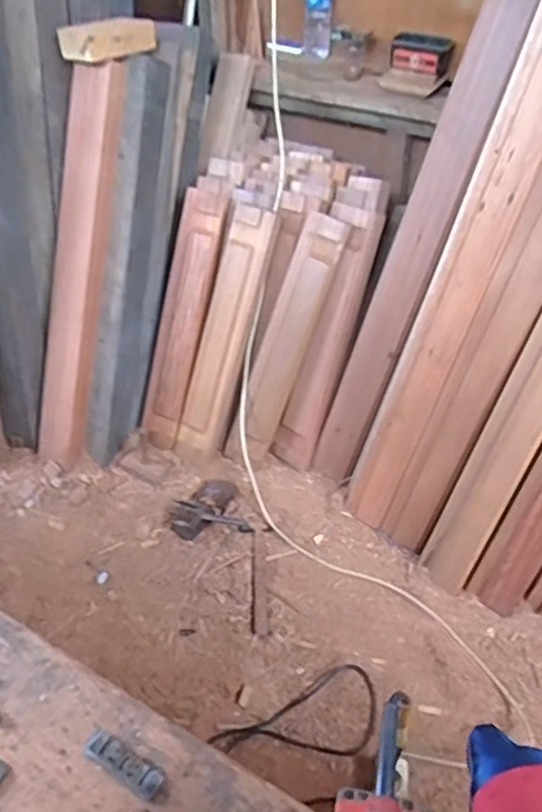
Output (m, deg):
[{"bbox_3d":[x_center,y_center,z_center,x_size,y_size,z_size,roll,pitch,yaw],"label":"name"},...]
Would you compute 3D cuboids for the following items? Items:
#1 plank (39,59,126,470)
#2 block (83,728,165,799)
[{"bbox_3d":[-0.462,-0.298,1.513,0.149,0.943,0.050,22,23,21],"label":"plank"},{"bbox_3d":[-0.144,0.348,0.621,0.088,0.009,0.028,23,49,22],"label":"block"}]

